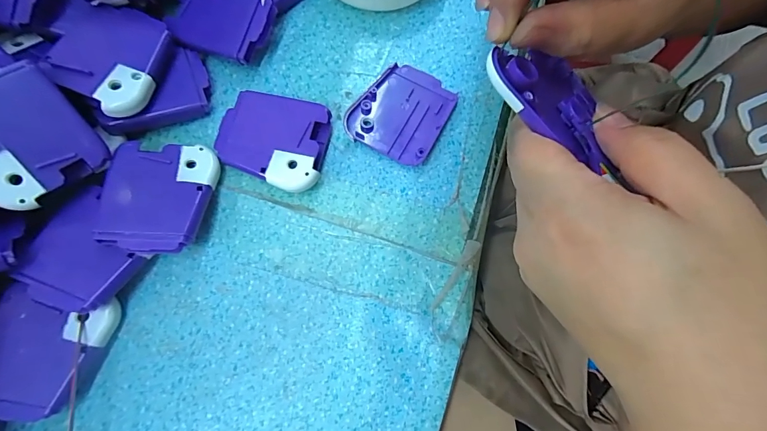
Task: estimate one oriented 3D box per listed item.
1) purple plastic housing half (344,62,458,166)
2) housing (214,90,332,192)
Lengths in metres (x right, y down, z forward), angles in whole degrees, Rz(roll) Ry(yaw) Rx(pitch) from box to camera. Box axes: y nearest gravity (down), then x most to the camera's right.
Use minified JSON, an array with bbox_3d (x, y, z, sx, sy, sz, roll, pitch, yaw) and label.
[{"bbox_3d":[0.011,-0.063,0.225,0.051,0.007,0.059,29,79,5],"label":"purple plastic housing half"},{"bbox_3d":[-0.063,-0.043,0.215,0.061,0.015,0.053,13,78,2],"label":"housing"}]

